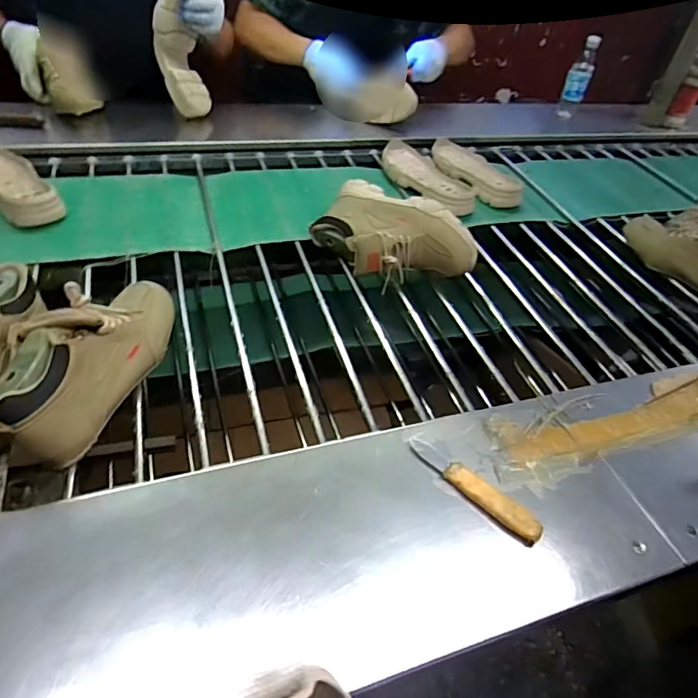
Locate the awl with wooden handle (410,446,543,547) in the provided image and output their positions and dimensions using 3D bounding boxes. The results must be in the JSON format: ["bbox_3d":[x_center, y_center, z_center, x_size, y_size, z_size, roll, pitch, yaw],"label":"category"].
[{"bbox_3d":[0.135,0.150,0.537,0.150,0.016,0.027,36,51,23],"label":"awl with wooden handle"}]

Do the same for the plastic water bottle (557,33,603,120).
[{"bbox_3d":[0.648,-0.760,1.411,0.068,0.192,0.070,21,47,10],"label":"plastic water bottle"}]

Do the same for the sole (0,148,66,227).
[{"bbox_3d":[-0.608,-0.295,0.889,0.115,0.040,0.273,-31,58,-33],"label":"sole"}]

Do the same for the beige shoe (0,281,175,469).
[{"bbox_3d":[-0.298,-0.004,0.584,0.108,0.092,0.274,17,45,8],"label":"beige shoe"}]

